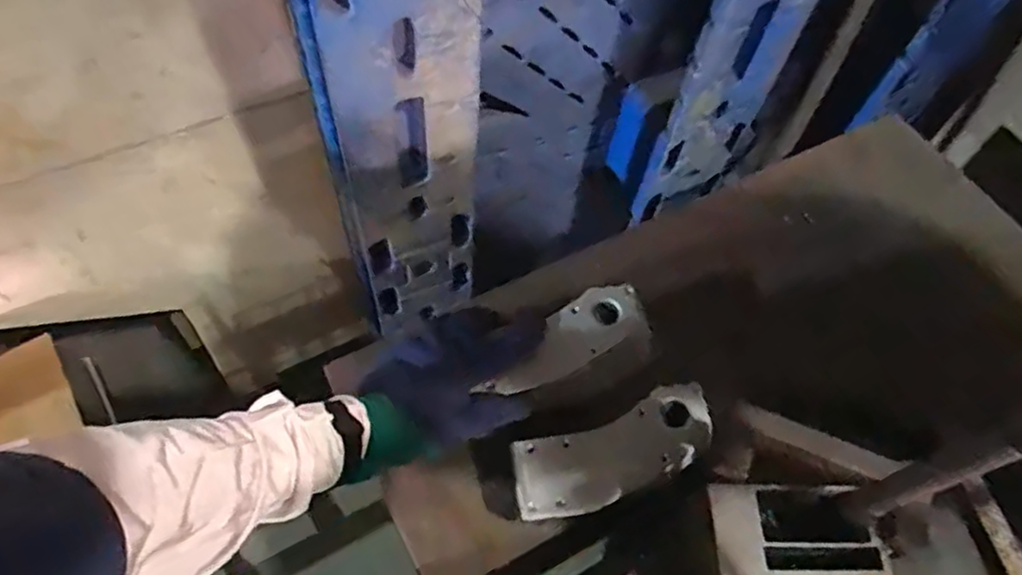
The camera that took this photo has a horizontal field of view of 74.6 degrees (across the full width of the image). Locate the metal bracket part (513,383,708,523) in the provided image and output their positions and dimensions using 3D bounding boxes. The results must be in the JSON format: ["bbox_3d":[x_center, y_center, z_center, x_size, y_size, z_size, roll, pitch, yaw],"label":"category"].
[{"bbox_3d":[0.087,0.138,0.559,0.176,0.025,0.066,-17,62,-13],"label":"metal bracket part"}]

